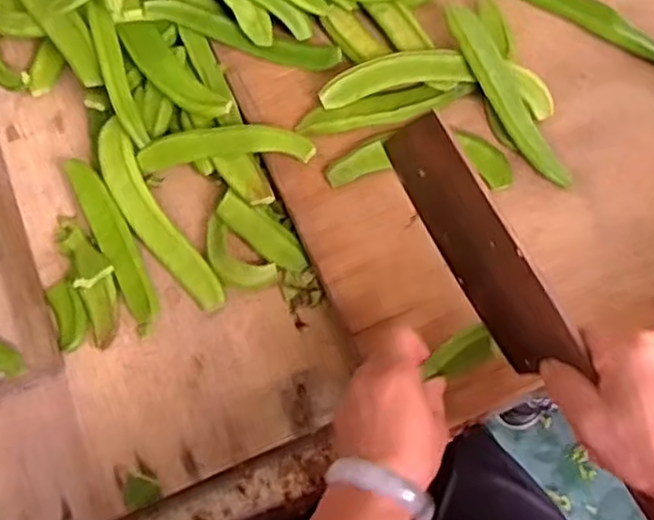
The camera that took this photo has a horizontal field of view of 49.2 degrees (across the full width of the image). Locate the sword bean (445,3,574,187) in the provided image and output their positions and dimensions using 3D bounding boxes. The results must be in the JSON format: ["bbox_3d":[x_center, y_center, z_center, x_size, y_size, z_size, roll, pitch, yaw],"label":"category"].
[{"bbox_3d":[0.151,-0.141,0.604,0.036,0.029,0.176,-23,71,-6],"label":"sword bean"}]

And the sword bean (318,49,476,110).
[{"bbox_3d":[0.058,-0.155,0.612,0.127,0.027,0.030,-13,67,-3],"label":"sword bean"}]

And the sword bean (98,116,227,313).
[{"bbox_3d":[-0.148,-0.036,0.606,0.038,0.019,0.189,-31,69,-11],"label":"sword bean"}]

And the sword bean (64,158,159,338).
[{"bbox_3d":[-0.178,-0.017,0.601,0.027,0.009,0.167,-26,68,-9],"label":"sword bean"}]

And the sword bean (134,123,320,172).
[{"bbox_3d":[-0.089,-0.098,0.617,0.153,0.008,0.032,-2,104,11],"label":"sword bean"}]

